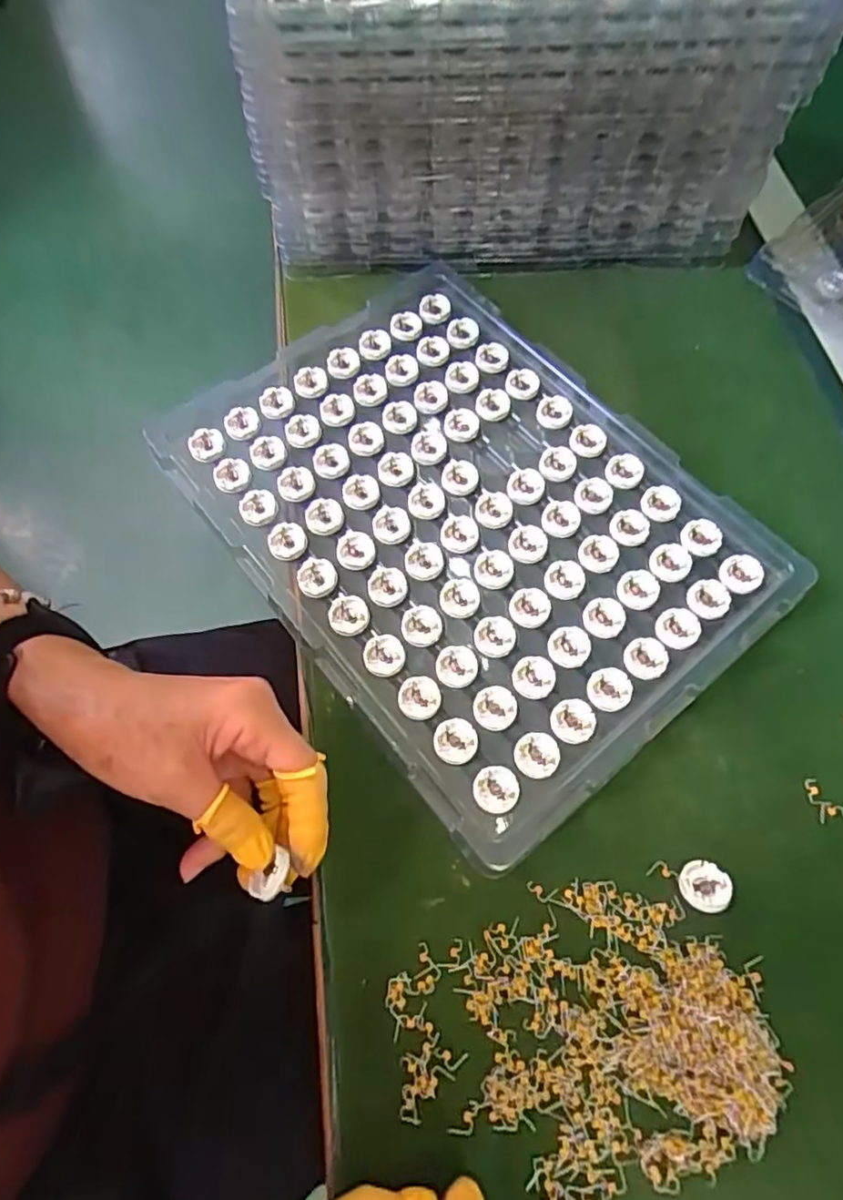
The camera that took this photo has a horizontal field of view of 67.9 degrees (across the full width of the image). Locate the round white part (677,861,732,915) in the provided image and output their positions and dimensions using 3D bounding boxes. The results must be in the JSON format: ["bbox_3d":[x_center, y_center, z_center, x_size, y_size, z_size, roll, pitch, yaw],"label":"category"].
[{"bbox_3d":[0.138,0.139,0.305,0.024,0.006,0.023,16,57,28],"label":"round white part"}]

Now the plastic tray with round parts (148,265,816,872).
[{"bbox_3d":[0.024,-0.058,0.390,0.252,0.015,0.348,-36,71,-16],"label":"plastic tray with round parts"}]

